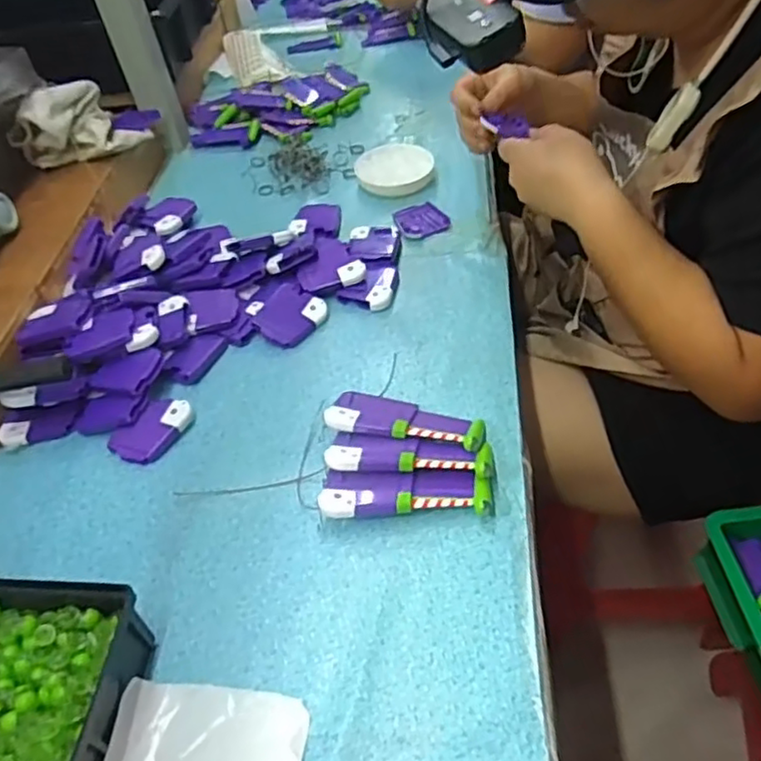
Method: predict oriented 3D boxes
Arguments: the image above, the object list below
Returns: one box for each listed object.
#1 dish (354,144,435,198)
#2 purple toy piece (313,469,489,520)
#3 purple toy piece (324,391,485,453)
[{"bbox_3d":[0.013,-0.247,0.770,0.096,0.015,0.079,30,56,31],"label":"dish"},{"bbox_3d":[0.018,0.084,0.476,0.118,0.022,0.033,-3,46,3],"label":"purple toy piece"},{"bbox_3d":[0.021,0.032,0.518,0.117,0.029,0.046,6,47,12],"label":"purple toy piece"}]

